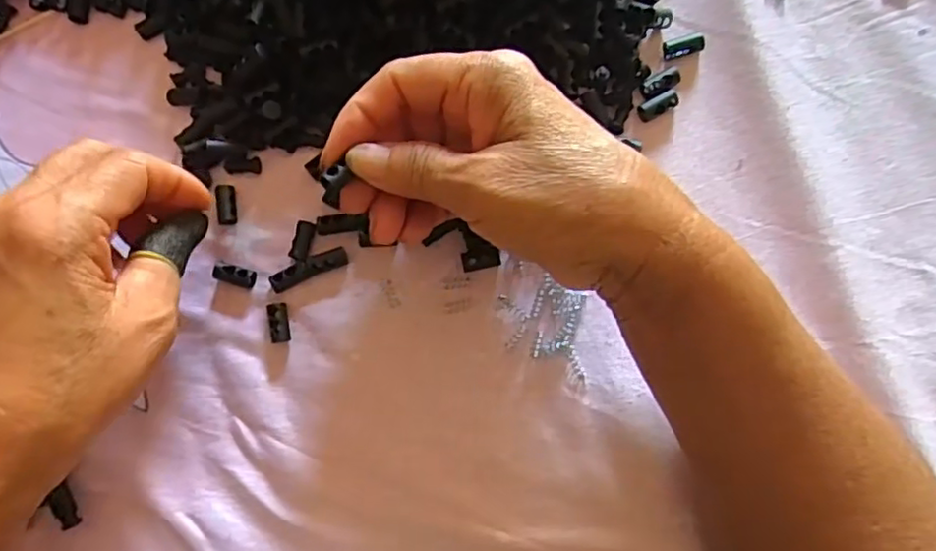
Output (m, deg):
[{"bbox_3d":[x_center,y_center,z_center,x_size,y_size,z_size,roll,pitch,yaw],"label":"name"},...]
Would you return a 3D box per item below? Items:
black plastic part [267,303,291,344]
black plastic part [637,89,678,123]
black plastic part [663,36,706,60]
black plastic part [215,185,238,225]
[{"bbox_3d":[-0.089,0.022,0.300,0.009,0.004,0.018,-9,82,0],"label":"black plastic part"},{"bbox_3d":[0.093,-0.082,0.308,0.020,0.007,0.009,-29,83,-3],"label":"black plastic part"},{"bbox_3d":[0.105,-0.112,0.313,0.019,0.007,0.007,-6,82,18],"label":"black plastic part"},{"bbox_3d":[-0.115,-0.034,0.307,0.008,0.008,0.020,-4,82,0],"label":"black plastic part"}]

